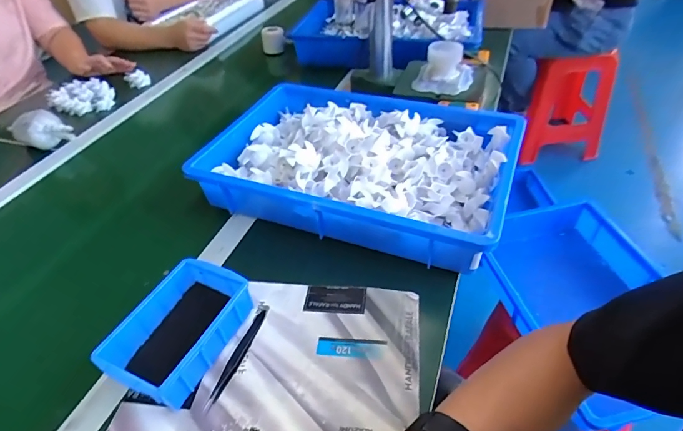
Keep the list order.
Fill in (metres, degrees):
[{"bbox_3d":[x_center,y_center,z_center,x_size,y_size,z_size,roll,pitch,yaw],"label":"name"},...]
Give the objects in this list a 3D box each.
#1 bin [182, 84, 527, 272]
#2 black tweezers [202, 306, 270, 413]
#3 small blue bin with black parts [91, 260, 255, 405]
[{"bbox_3d":[0.025,-0.080,0.622,0.422,0.085,0.286,14,46,19],"label":"bin"},{"bbox_3d":[-0.111,0.148,0.446,0.015,0.013,0.122,10,45,15],"label":"black tweezers"},{"bbox_3d":[-0.171,0.122,0.437,0.091,0.052,0.140,16,47,21],"label":"small blue bin with black parts"}]

